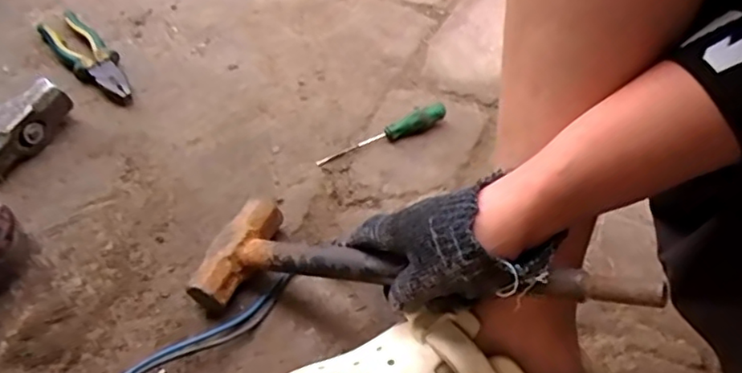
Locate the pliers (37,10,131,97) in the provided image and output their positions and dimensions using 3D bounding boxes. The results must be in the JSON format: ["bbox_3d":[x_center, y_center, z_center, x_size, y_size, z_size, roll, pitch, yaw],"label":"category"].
[{"bbox_3d":[-0.335,-0.157,0.727,0.050,0.022,0.181,-36,59,-23],"label":"pliers"}]

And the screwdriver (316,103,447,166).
[{"bbox_3d":[0.012,-0.057,0.644,0.146,0.020,0.019,-19,53,-12],"label":"screwdriver"}]

